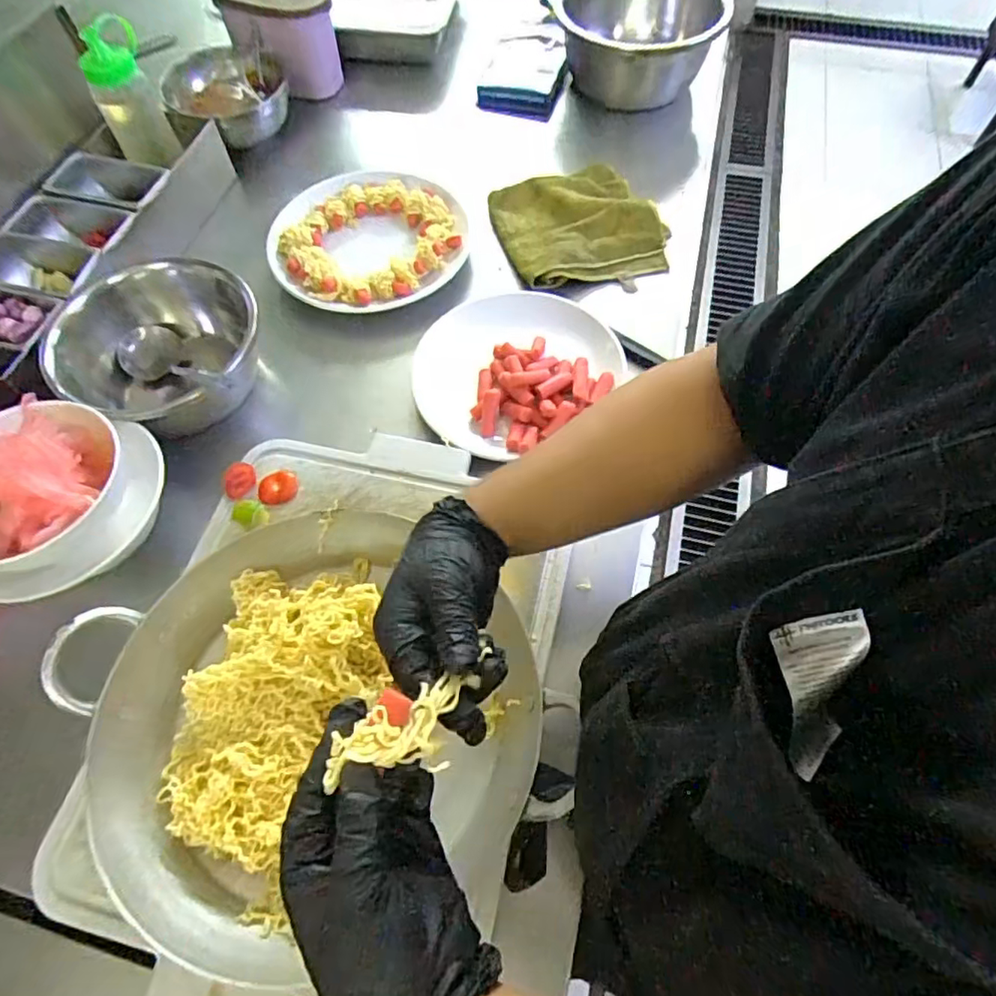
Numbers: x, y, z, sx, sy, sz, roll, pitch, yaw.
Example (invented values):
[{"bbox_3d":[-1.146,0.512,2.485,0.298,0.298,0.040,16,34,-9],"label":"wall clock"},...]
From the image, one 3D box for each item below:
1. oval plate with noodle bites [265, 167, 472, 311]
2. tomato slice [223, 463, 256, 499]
[{"bbox_3d":[-0.174,-0.339,0.801,0.256,0.048,0.247,28,66,14],"label":"oval plate with noodle bites"},{"bbox_3d":[-0.262,-0.018,0.603,0.034,0.011,0.033,0,62,0],"label":"tomato slice"}]

